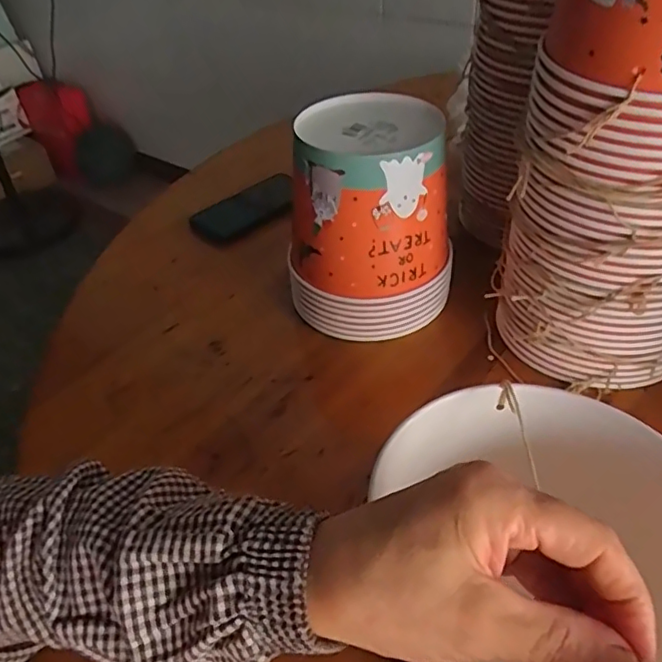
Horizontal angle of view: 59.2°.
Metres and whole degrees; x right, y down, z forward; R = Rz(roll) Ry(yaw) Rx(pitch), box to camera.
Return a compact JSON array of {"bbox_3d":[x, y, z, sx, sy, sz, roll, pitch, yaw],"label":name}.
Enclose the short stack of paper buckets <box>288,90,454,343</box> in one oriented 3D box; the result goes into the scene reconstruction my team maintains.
[{"bbox_3d":[0.031,-0.097,0.542,0.130,0.189,0.124,-32,48,-26],"label":"short stack of paper buckets"}]

